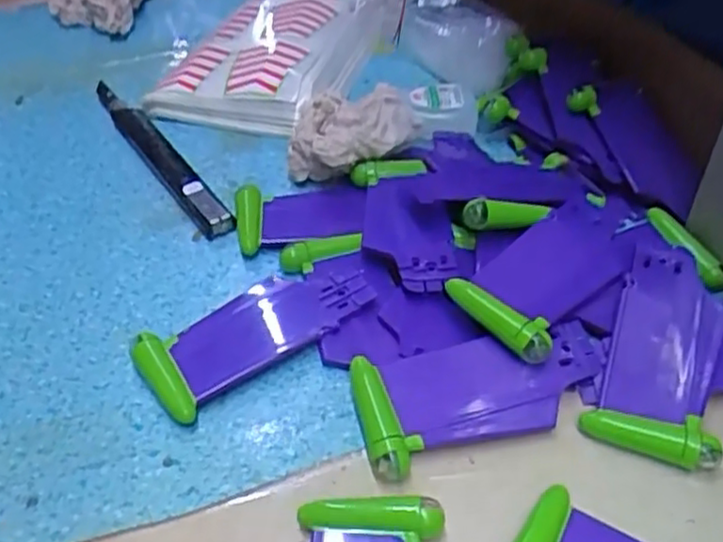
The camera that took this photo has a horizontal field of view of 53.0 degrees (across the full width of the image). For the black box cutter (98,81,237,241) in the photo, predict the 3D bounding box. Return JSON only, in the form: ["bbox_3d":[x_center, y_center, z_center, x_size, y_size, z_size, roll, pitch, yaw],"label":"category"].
[{"bbox_3d":[-0.102,-0.060,0.367,0.016,0.009,0.140,-24,47,-22],"label":"black box cutter"}]

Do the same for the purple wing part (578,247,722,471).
[{"bbox_3d":[0.113,0.028,0.266,0.042,0.015,0.087,18,59,21],"label":"purple wing part"}]

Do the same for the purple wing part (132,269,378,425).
[{"bbox_3d":[-0.041,0.020,0.282,0.090,0.014,0.040,-31,49,-27],"label":"purple wing part"}]

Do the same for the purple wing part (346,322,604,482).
[{"bbox_3d":[0.044,0.043,0.255,0.091,0.012,0.040,-9,43,-8],"label":"purple wing part"}]

